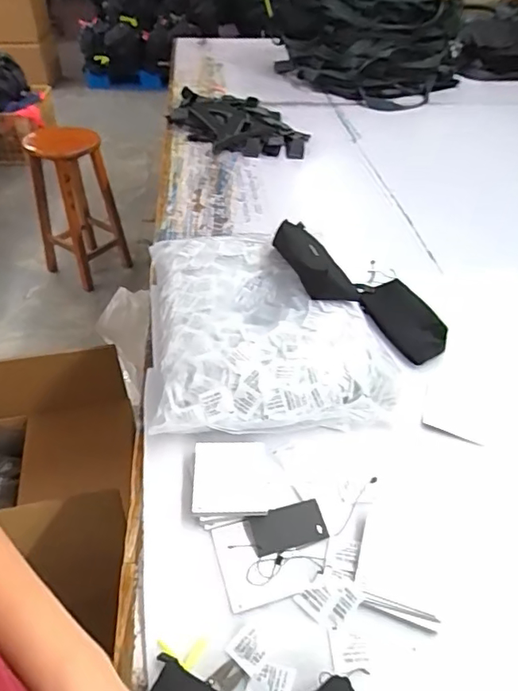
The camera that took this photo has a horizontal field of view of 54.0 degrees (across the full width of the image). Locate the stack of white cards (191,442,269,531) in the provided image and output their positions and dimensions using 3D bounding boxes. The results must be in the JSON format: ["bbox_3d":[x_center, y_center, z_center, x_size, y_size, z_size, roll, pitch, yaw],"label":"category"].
[{"bbox_3d":[-0.036,0.176,0.652,0.093,0.024,0.108,-1,42,-3],"label":"stack of white cards"}]

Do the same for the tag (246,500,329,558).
[{"bbox_3d":[0.034,0.221,0.616,0.090,0.005,0.050,-10,56,-14],"label":"tag"}]

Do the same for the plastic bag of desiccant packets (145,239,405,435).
[{"bbox_3d":[0.008,-0.040,0.842,0.375,0.118,0.428,-6,42,-8],"label":"plastic bag of desiccant packets"}]

